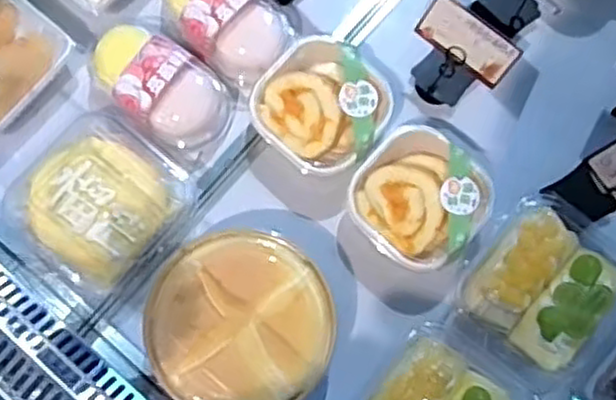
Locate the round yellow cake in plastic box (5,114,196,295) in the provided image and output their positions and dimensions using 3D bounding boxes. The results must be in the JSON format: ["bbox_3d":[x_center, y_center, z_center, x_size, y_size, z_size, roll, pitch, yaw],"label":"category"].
[{"bbox_3d":[-0.193,0.005,0.671,0.135,0.049,0.150,38,82,6],"label":"round yellow cake in plastic box"}]

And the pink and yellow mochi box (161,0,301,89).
[{"bbox_3d":[-0.080,-0.186,0.708,0.146,0.070,0.099,43,82,6],"label":"pink and yellow mochi box"}]

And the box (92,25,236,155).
[{"bbox_3d":[-0.138,-0.109,0.686,0.139,0.056,0.086,32,81,5],"label":"box"}]

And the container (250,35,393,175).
[{"bbox_3d":[0.016,-0.087,0.687,0.116,0.063,0.120,37,82,6],"label":"container"}]

